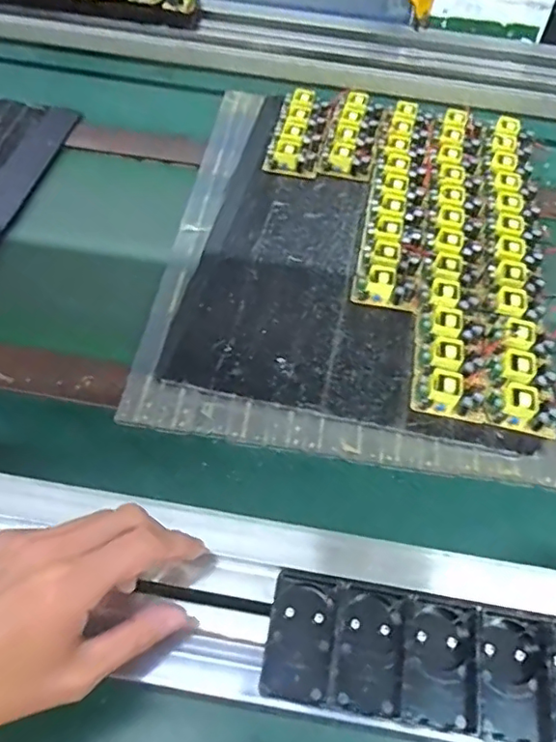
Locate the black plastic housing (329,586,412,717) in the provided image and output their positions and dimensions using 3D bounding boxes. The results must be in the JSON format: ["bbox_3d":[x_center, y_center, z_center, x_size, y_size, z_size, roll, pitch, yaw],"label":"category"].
[{"bbox_3d":[0.057,0.170,0.355,0.043,0.017,0.068,13,56,6],"label":"black plastic housing"}]

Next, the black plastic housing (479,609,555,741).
[{"bbox_3d":[0.143,0.184,0.348,0.042,0.018,0.069,14,56,7],"label":"black plastic housing"}]

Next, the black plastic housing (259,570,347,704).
[{"bbox_3d":[0.015,0.166,0.359,0.042,0.014,0.072,13,56,6],"label":"black plastic housing"}]

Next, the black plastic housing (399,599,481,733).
[{"bbox_3d":[0.100,0.180,0.355,0.046,0.020,0.069,13,56,6],"label":"black plastic housing"}]

